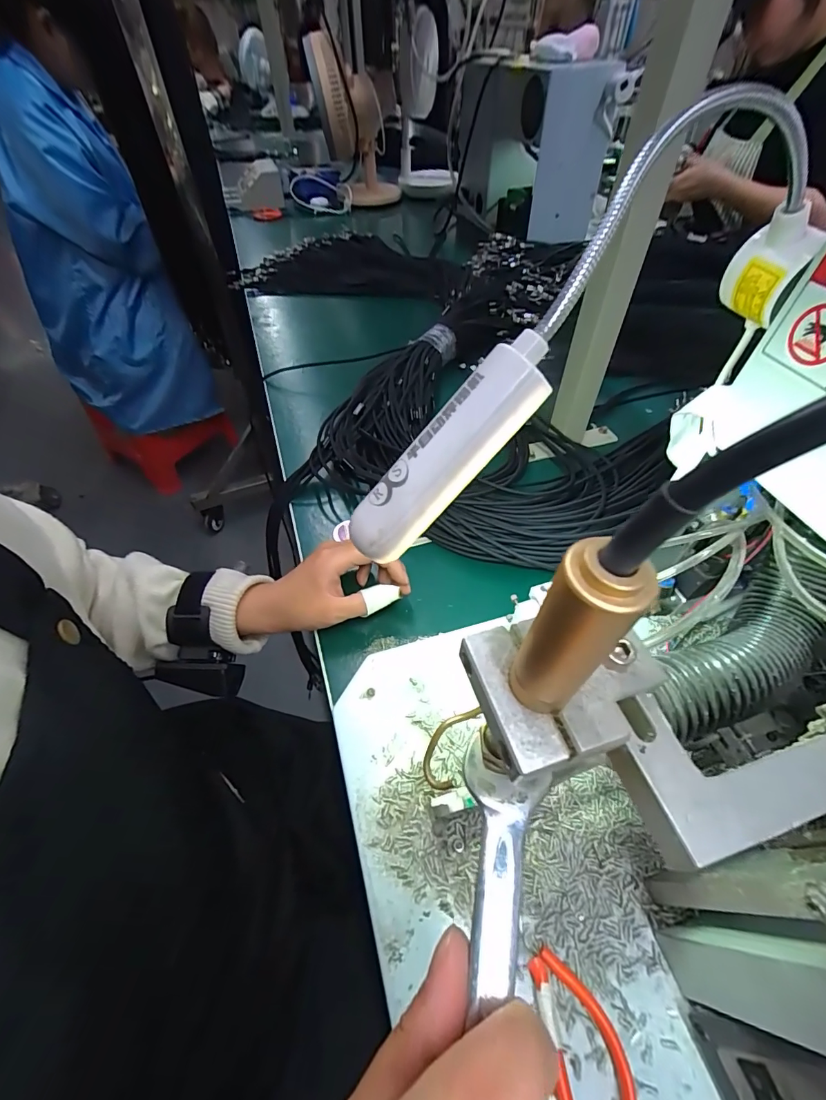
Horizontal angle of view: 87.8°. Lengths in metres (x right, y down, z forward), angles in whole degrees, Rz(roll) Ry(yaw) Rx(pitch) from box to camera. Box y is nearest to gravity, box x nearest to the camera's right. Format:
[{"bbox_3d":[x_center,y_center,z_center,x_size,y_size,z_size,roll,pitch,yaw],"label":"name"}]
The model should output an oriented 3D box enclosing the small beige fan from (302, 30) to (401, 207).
[{"bbox_3d":[-0.168,-1.235,1.243,0.239,0.328,0.270,-6,51,-4],"label":"small beige fan"}]

